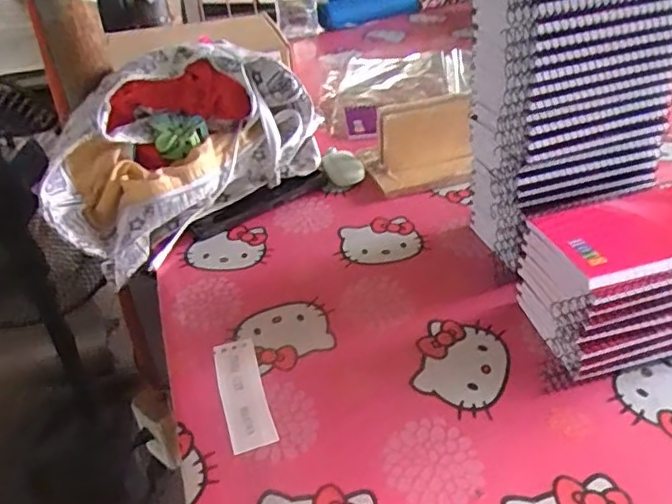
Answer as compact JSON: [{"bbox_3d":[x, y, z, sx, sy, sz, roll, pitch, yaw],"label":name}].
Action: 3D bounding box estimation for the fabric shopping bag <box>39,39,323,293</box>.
[{"bbox_3d":[-0.167,-0.113,0.634,0.280,0.148,0.140,-31,44,-31],"label":"fabric shopping bag"}]

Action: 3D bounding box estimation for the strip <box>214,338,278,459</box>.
[{"bbox_3d":[-0.071,0.106,0.455,0.032,0.004,0.105,-18,38,-8],"label":"strip"}]

